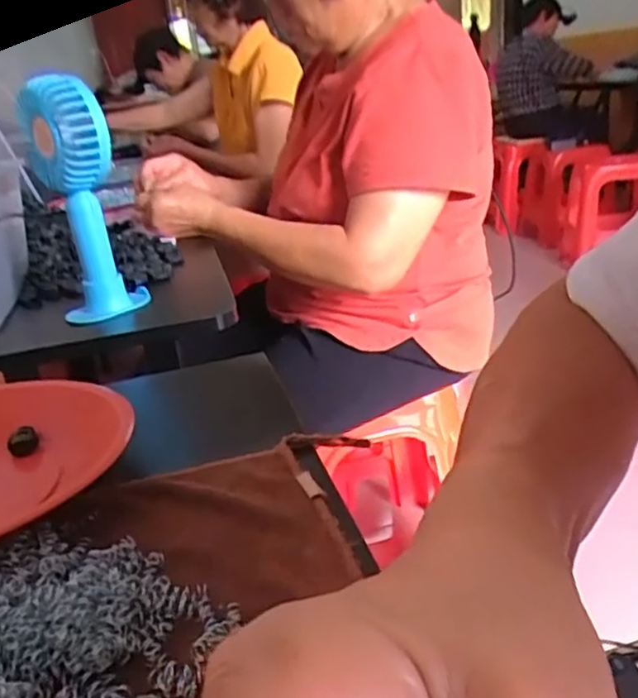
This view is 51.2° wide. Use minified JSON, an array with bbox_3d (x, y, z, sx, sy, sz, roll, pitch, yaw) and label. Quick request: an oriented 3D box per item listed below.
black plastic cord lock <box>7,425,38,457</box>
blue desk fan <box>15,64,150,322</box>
[{"bbox_3d":[-0.181,0.056,0.407,0.017,0.014,0.018,-14,20,-25],"label":"black plastic cord lock"},{"bbox_3d":[-0.229,-0.142,0.644,0.082,0.221,0.080,-14,24,-16],"label":"blue desk fan"}]

